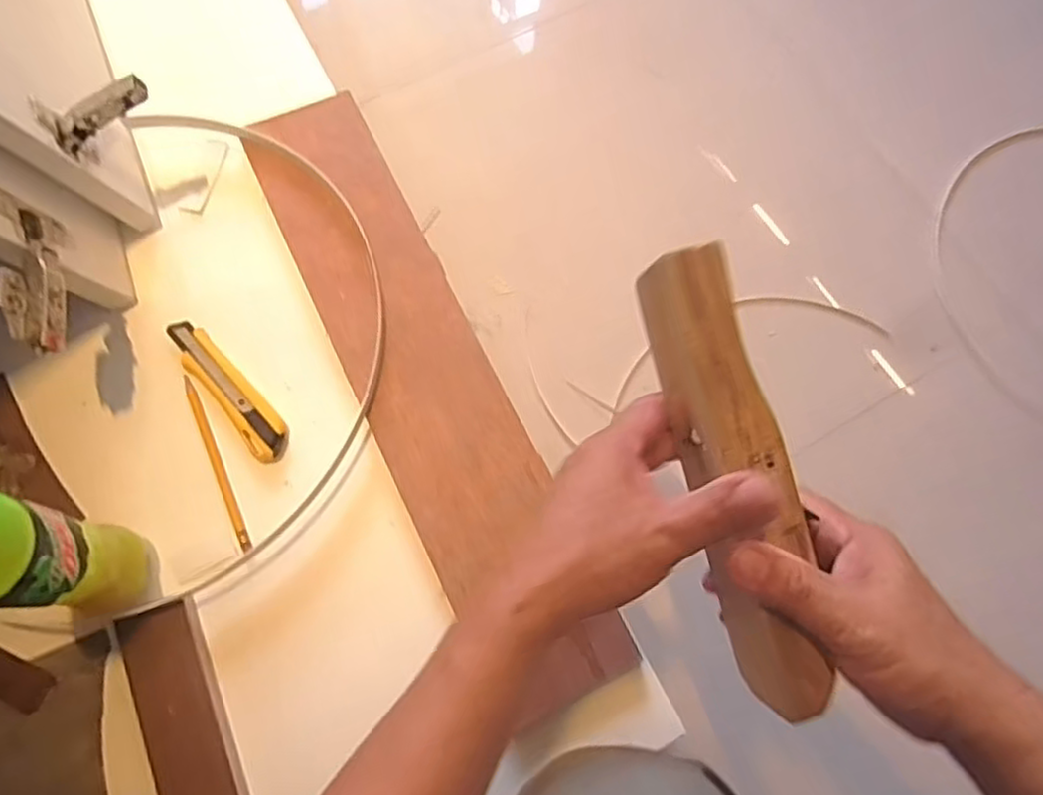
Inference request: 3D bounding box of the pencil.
[{"bbox_3d":[-0.247,0.053,0.564,0.009,0.007,0.151,-24,74,-9],"label":"pencil"}]

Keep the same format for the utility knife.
[{"bbox_3d":[-0.243,-0.009,0.579,0.033,0.016,0.146,-40,77,-13],"label":"utility knife"}]

